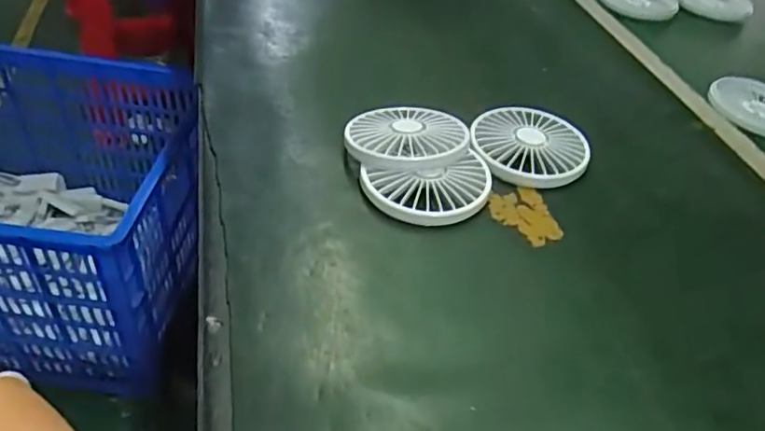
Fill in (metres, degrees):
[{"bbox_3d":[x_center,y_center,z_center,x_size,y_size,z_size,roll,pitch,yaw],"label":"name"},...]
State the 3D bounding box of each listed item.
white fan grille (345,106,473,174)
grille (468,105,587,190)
[{"bbox_3d":[0.016,-0.056,0.432,0.083,0.010,0.079,0,40,0],"label":"white fan grille"},{"bbox_3d":[0.113,-0.054,0.457,0.085,0.017,0.090,3,42,-3],"label":"grille"}]

